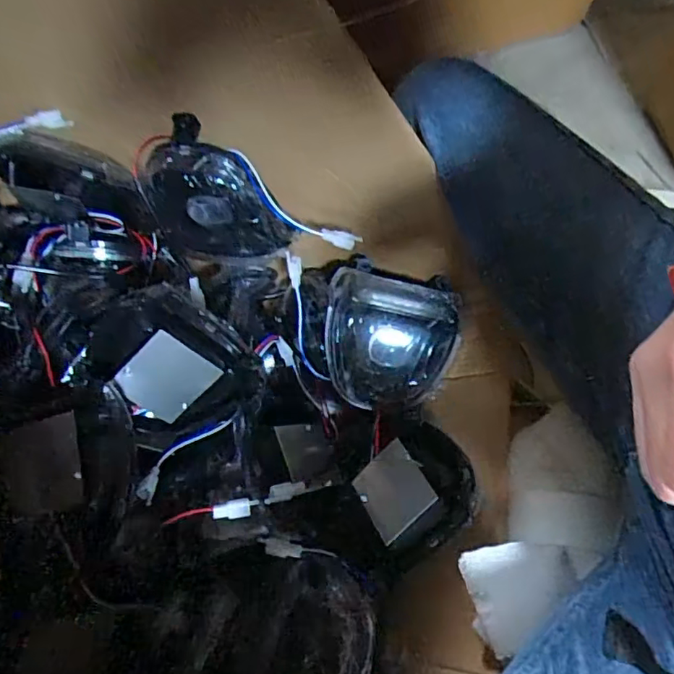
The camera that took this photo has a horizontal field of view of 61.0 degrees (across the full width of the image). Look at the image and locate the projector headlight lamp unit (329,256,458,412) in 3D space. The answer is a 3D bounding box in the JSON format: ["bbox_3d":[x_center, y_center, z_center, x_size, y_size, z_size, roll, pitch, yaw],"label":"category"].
[{"bbox_3d":[0.050,0.003,0.584,0.140,0.077,0.140,0,108,-1],"label":"projector headlight lamp unit"}]

